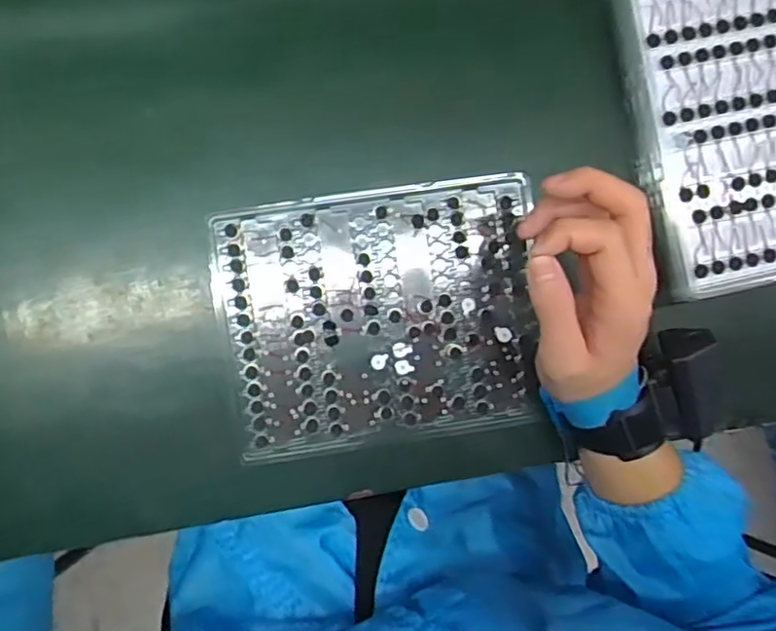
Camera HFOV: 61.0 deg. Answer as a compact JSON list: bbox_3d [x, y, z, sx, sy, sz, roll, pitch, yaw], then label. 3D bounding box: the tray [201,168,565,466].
[{"bbox_3d":[-0.006,0.003,0.443,0.206,0.012,0.166,-8,89,-3],"label":"tray"}]

